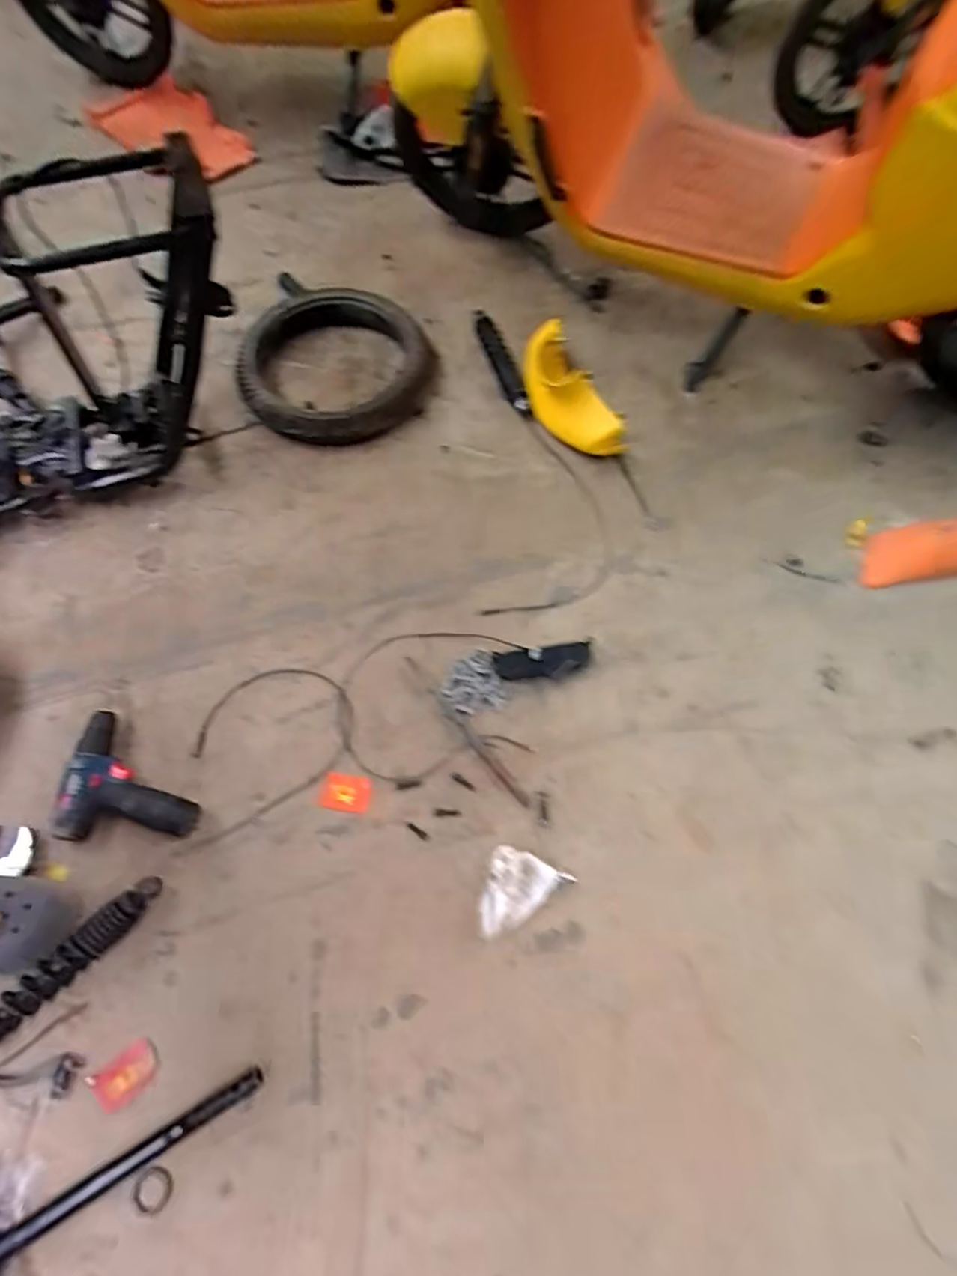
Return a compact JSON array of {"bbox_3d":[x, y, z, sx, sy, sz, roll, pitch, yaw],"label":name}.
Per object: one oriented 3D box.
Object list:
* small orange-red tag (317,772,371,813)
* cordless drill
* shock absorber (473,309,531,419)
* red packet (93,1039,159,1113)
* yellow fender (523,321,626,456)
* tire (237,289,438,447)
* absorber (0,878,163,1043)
[{"bbox_3d":[-0.195,0.226,0.865,0.070,0.004,0.053,7,67,2],"label":"small orange-red tag"},{"bbox_3d":[-0.489,0.210,0.832,0.197,0.049,0.164,8,68,2],"label":"cordless drill"},{"bbox_3d":[0.047,-0.533,1.141,0.042,0.031,0.264,-16,69,-8],"label":"shock absorber"},{"bbox_3d":[-0.433,0.539,0.727,0.071,0.007,0.048,-39,73,-16],"label":"red packet"},{"bbox_3d":[0.153,-0.455,1.088,0.107,0.124,0.286,-25,71,-11],"label":"yellow fender"},{"bbox_3d":[-0.263,-0.512,1.104,0.348,0.094,0.306,-18,70,-8],"label":"tire"},{"bbox_3d":[-0.535,0.422,0.745,0.291,0.040,0.051,-36,72,-15],"label":"absorber"}]

